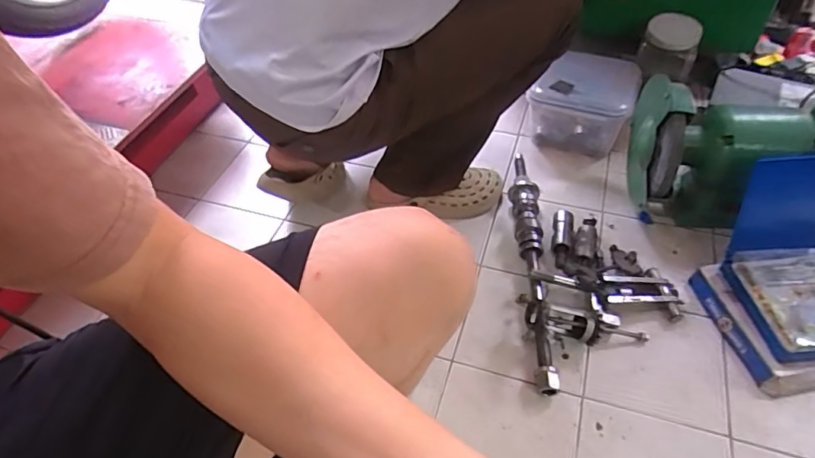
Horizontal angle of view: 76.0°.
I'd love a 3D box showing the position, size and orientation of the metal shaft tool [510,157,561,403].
[{"bbox_3d":[0.219,0.039,0.923,0.056,0.074,0.510,2,48,4],"label":"metal shaft tool"}]

